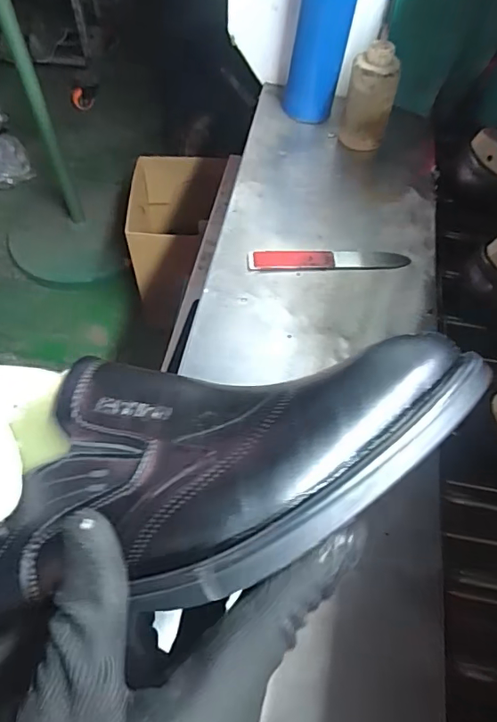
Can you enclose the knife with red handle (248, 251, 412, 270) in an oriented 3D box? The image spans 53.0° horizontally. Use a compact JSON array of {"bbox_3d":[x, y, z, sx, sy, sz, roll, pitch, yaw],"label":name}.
[{"bbox_3d":[0.083,-0.105,0.517,0.163,0.005,0.025,-1,59,-3],"label":"knife with red handle"}]

